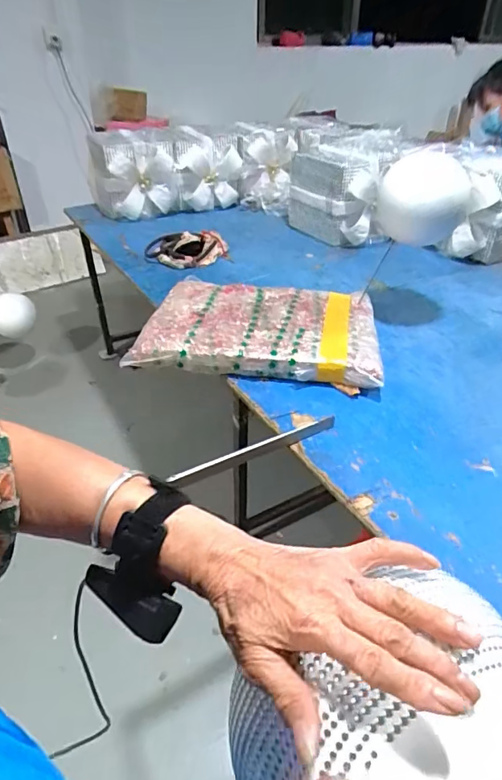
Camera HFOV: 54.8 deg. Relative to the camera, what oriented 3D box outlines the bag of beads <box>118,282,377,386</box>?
[{"bbox_3d":[0.024,-0.138,1.138,0.526,0.068,0.359,5,36,6],"label":"bag of beads"}]

